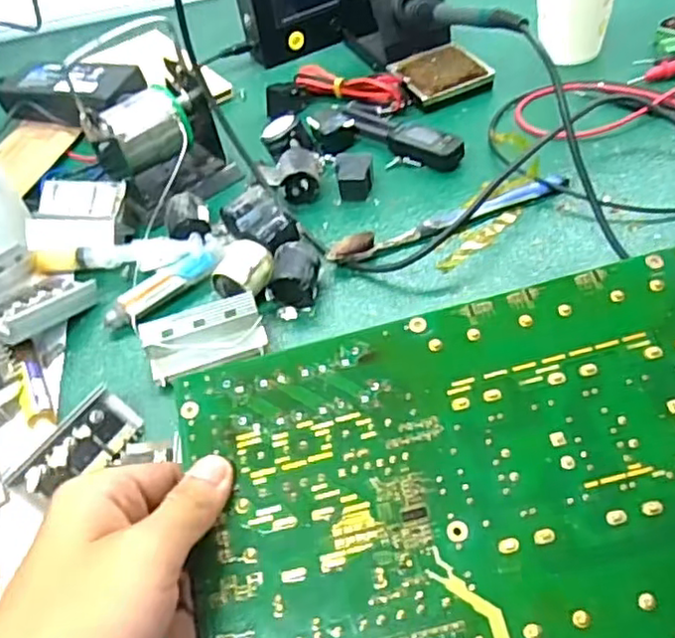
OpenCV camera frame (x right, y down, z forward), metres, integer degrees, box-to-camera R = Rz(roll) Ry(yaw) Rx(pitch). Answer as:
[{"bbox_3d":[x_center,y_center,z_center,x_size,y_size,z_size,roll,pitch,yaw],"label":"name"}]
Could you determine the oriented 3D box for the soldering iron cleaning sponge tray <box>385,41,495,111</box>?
[{"bbox_3d":[0.086,-0.212,0.569,0.075,0.015,0.071,-27,50,-15],"label":"soldering iron cleaning sponge tray"}]

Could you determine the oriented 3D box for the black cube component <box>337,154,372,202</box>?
[{"bbox_3d":[0.013,-0.106,0.489,0.026,0.021,0.031,-6,48,4],"label":"black cube component"}]

